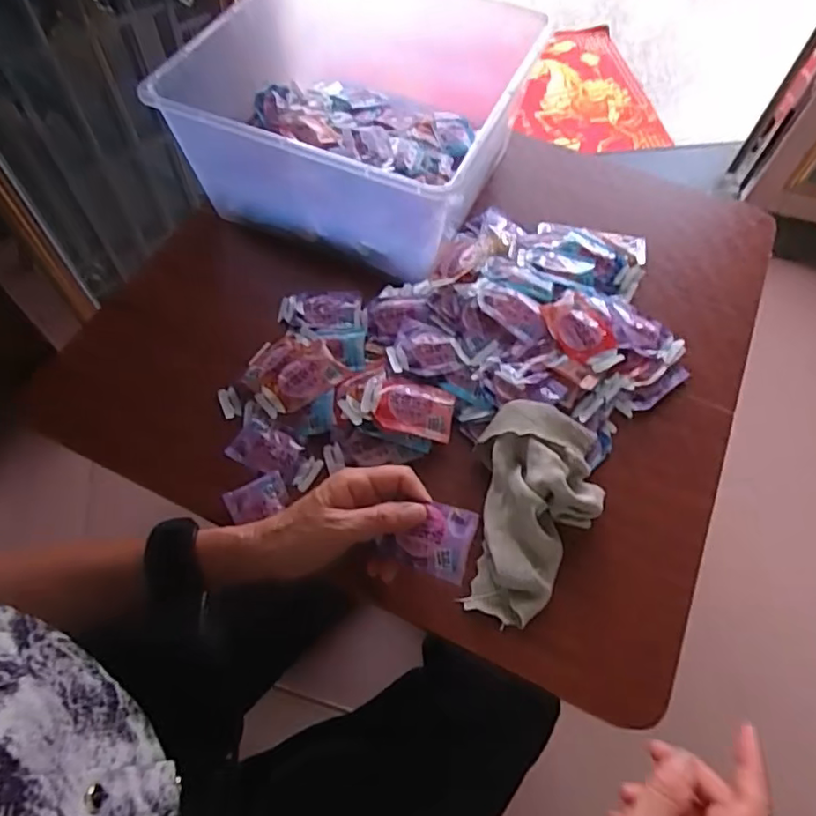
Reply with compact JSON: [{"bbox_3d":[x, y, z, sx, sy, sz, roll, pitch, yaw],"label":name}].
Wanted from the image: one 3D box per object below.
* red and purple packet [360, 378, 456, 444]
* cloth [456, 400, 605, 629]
[{"bbox_3d":[0.000,0.000,0.499,0.077,0.012,0.047,9,61,3],"label":"red and purple packet"},{"bbox_3d":[0.097,0.077,0.455,0.102,0.037,0.174,18,62,7],"label":"cloth"}]

